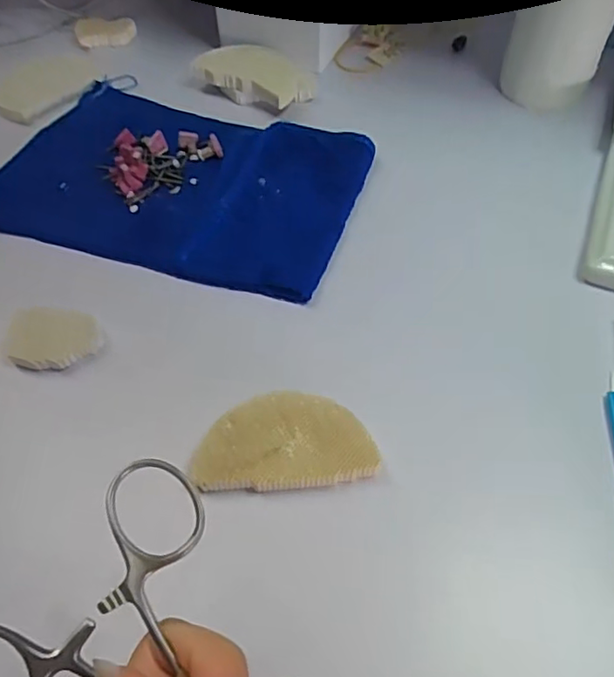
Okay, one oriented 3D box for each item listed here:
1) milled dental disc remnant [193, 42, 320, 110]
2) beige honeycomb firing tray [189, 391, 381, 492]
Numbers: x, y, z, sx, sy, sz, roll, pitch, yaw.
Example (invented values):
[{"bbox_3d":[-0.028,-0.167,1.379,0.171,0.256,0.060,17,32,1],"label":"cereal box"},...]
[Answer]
[{"bbox_3d":[-0.037,-0.186,0.406,0.077,0.022,0.039,29,59,19],"label":"milled dental disc remnant"},{"bbox_3d":[-0.010,0.044,0.249,0.074,0.009,0.041,-5,54,-3],"label":"beige honeycomb firing tray"}]

